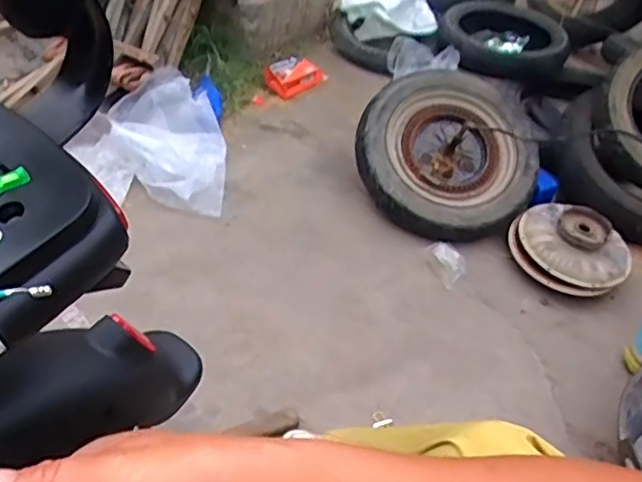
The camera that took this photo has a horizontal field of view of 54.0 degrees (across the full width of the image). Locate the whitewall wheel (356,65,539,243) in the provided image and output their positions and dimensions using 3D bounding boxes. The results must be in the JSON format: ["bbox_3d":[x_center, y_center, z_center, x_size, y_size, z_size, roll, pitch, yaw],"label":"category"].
[{"bbox_3d":[0.252,-0.184,1.257,0.350,0.096,0.350,0,69,-1],"label":"whitewall wheel"}]

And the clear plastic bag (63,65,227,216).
[{"bbox_3d":[-0.360,-0.203,1.307,0.307,0.130,0.332,-5,47,-12],"label":"clear plastic bag"}]

